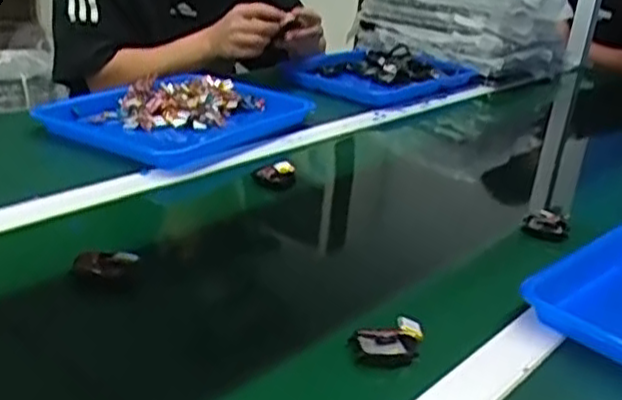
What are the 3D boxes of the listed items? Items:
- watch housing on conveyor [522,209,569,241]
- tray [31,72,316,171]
[{"bbox_3d":[0.262,0.027,0.816,0.049,0.034,0.025,16,25,21],"label":"watch housing on conveyor"},{"bbox_3d":[-0.176,-0.120,0.993,0.232,0.034,0.321,20,26,27],"label":"tray"}]

